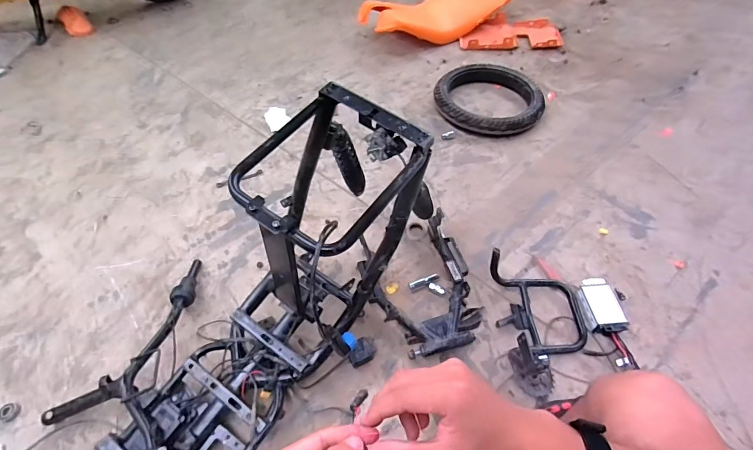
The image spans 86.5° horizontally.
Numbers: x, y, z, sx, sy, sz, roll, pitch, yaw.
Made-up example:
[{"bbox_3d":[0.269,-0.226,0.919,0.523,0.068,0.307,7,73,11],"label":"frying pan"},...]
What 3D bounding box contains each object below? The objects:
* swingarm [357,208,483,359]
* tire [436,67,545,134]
[{"bbox_3d":[0.107,0.145,0.948,0.249,0.068,0.326,-15,55,-12],"label":"swingarm"},{"bbox_3d":[0.390,-0.446,1.406,0.362,0.071,0.335,0,53,-1],"label":"tire"}]

